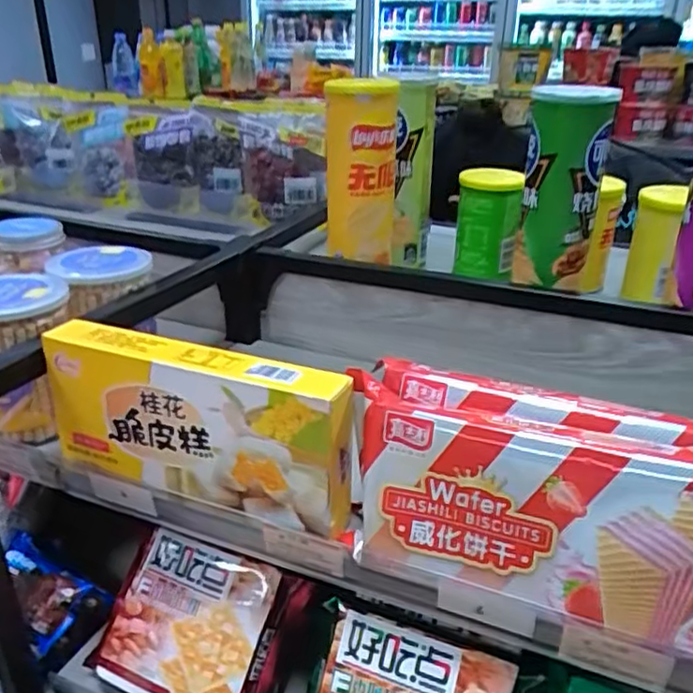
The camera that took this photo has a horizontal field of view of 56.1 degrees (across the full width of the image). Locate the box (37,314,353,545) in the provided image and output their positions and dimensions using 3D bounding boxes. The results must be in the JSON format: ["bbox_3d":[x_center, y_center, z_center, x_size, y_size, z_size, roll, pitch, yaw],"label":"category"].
[{"bbox_3d":[-0.101,0.050,0.427,0.212,0.100,0.035,10,28,18],"label":"box"}]

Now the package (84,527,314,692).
[{"bbox_3d":[-0.114,0.215,0.497,0.140,0.027,0.118,13,72,22],"label":"package"}]

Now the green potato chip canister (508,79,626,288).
[{"bbox_3d":[0.184,-0.135,0.559,0.064,0.165,0.083,11,28,19],"label":"green potato chip canister"}]

